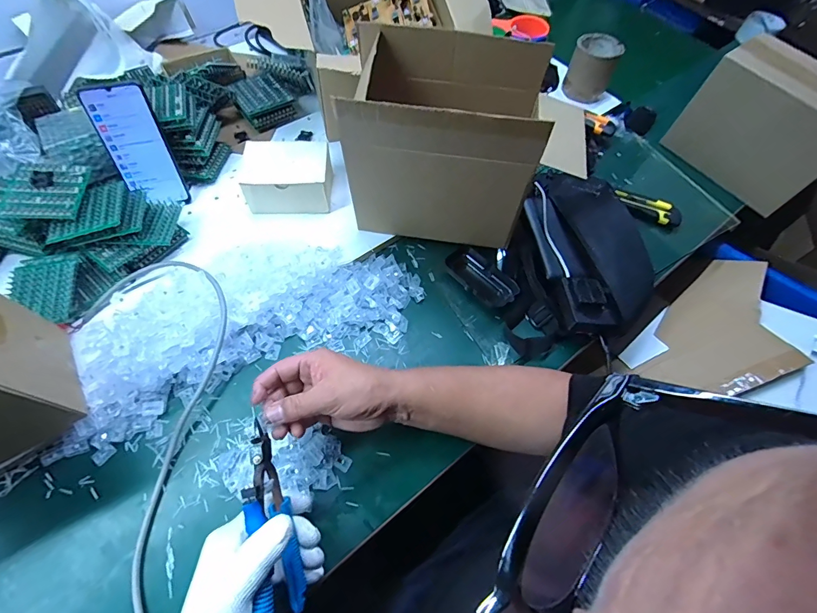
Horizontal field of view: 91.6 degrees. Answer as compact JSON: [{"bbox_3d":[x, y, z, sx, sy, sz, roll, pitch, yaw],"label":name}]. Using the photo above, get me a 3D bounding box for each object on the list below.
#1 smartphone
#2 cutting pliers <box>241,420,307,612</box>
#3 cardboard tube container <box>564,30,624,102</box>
[{"bbox_3d":[-0.372,-0.216,0.547,0.077,0.151,0.010,-12,40,-9],"label":"smartphone"},{"bbox_3d":[-0.125,0.205,0.363,0.027,0.071,0.186,-11,78,-10],"label":"cutting pliers"},{"bbox_3d":[0.352,-0.459,0.763,0.085,0.087,0.081,29,63,12],"label":"cardboard tube container"}]

